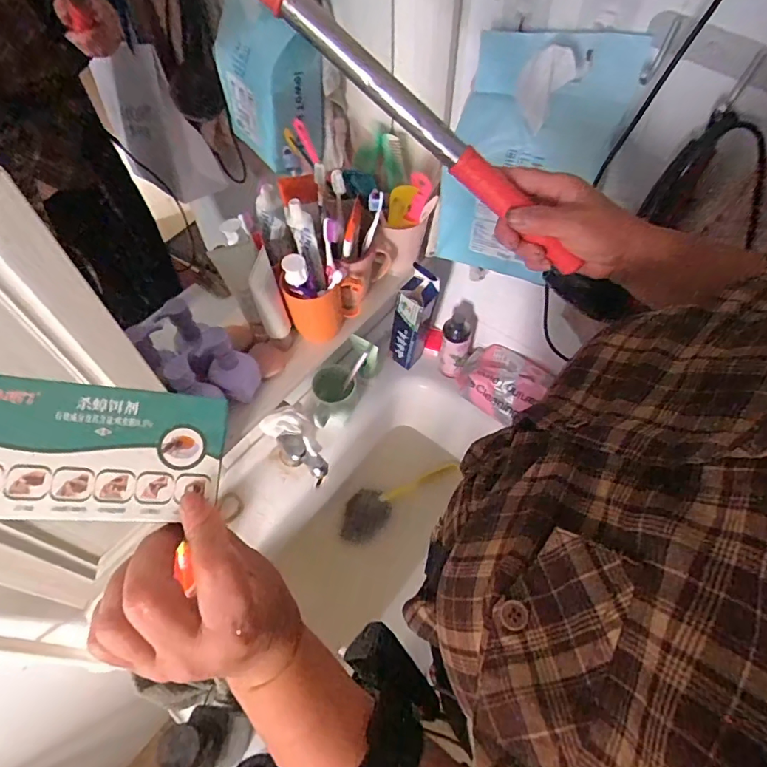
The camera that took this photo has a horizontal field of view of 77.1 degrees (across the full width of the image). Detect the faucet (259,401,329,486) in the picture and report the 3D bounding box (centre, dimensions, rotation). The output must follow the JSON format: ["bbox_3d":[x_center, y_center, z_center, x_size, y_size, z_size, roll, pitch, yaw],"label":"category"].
[{"bbox_3d":[-0.128,0.091,0.757,0.081,0.142,0.077,8,47,50],"label":"faucet"}]

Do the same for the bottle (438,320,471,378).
[{"bbox_3d":[0.137,-0.064,0.917,0.054,0.141,0.044,2,56,2],"label":"bottle"}]

